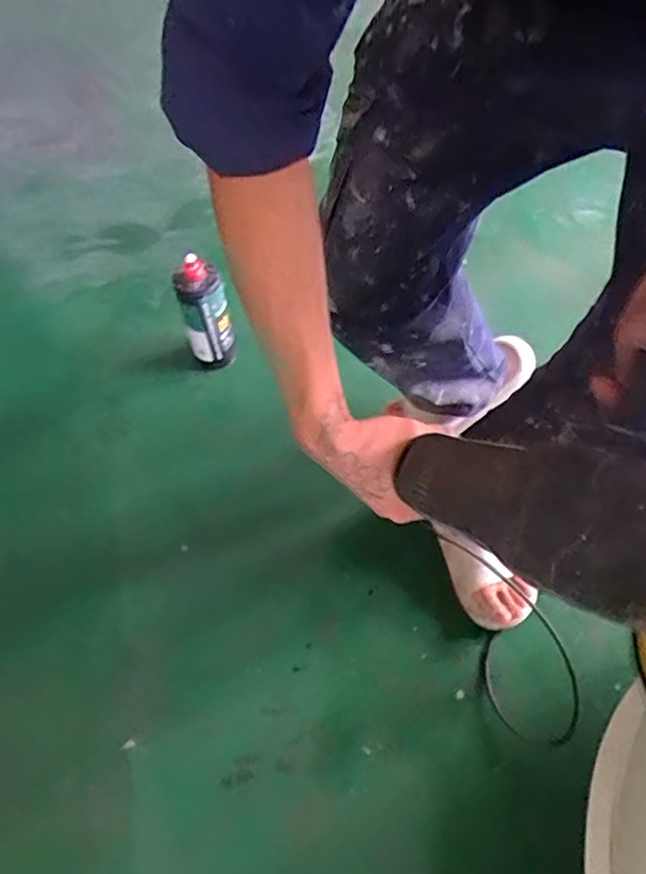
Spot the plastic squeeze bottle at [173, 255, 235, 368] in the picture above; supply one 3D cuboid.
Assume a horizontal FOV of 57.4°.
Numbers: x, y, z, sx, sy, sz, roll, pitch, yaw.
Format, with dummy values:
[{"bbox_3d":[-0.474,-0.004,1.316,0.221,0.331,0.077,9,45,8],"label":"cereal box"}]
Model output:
[{"bbox_3d":[-0.206,-0.219,1.061,0.087,0.241,0.084,1,59,-1],"label":"plastic squeeze bottle"}]

